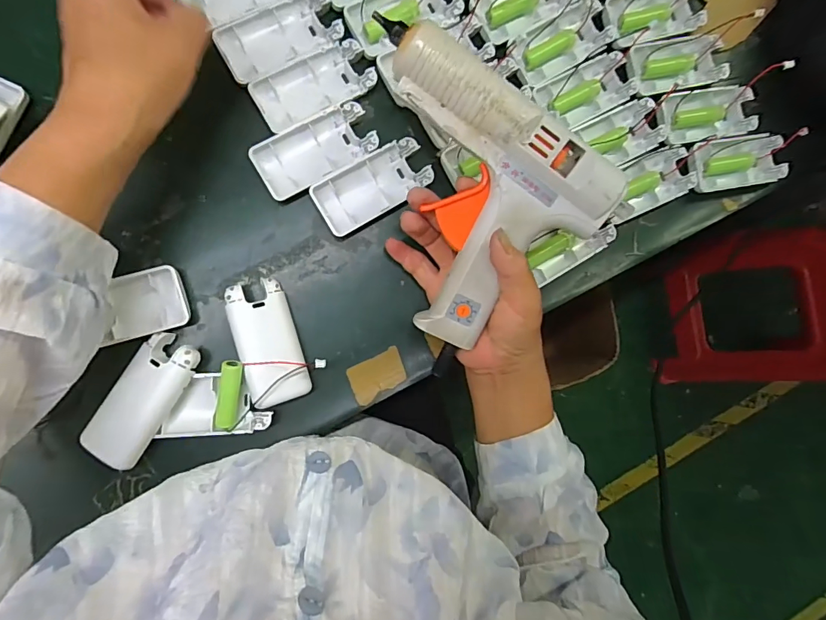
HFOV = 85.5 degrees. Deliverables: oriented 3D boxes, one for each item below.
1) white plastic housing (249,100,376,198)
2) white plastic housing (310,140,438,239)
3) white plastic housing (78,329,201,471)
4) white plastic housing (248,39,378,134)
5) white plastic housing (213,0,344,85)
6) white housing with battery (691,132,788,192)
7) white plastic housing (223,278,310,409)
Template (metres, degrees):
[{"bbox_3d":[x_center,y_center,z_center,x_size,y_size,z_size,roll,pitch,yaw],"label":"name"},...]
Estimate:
[{"bbox_3d":[-0.076,-0.125,0.351,0.093,0.013,0.043,-30,94,-9],"label":"white plastic housing"},{"bbox_3d":[-0.032,-0.099,0.358,0.093,0.011,0.044,-31,94,-9],"label":"white plastic housing"},{"bbox_3d":[-0.195,0.064,0.325,0.043,0.022,0.093,32,84,-8],"label":"white plastic housing"},{"bbox_3d":[-0.077,-0.177,0.358,0.093,0.016,0.044,-30,94,-9],"label":"white plastic housing"},{"bbox_3d":[-0.104,-0.215,0.354,0.093,0.018,0.044,-32,94,-9],"label":"white plastic housing"},{"bbox_3d":[0.301,-0.137,0.413,0.089,0.019,0.044,-10,90,-10],"label":"white housing with battery"},{"bbox_3d":[-0.108,0.025,0.336,0.045,0.011,0.092,-15,89,-23],"label":"white plastic housing"}]

